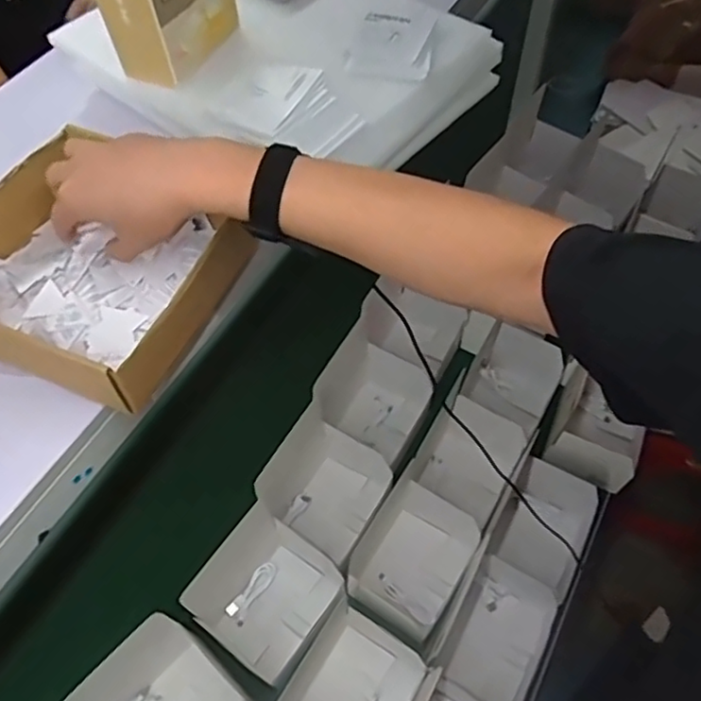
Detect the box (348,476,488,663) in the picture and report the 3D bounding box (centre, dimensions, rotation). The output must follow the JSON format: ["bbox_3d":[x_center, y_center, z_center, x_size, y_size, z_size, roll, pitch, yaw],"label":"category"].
[{"bbox_3d":[0.088,0.267,0.812,0.119,0.114,0.178,28,62,19],"label":"box"}]

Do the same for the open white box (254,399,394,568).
[{"bbox_3d":[-0.039,0.182,0.883,0.151,0.091,0.138,31,63,20],"label":"open white box"}]

